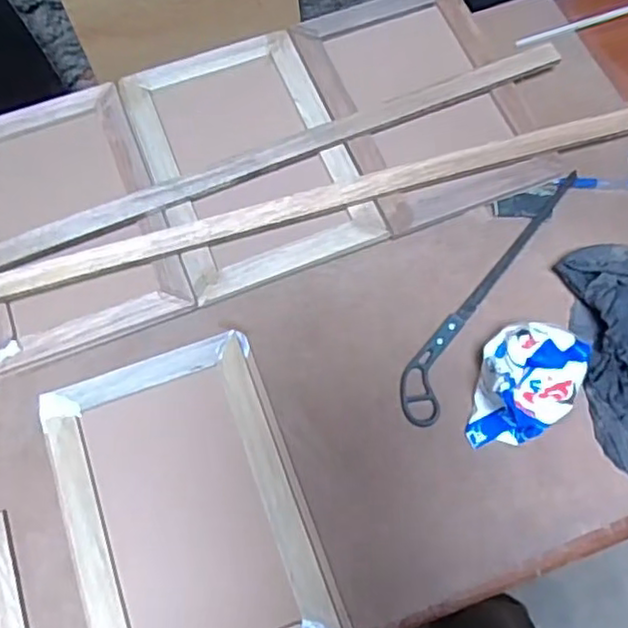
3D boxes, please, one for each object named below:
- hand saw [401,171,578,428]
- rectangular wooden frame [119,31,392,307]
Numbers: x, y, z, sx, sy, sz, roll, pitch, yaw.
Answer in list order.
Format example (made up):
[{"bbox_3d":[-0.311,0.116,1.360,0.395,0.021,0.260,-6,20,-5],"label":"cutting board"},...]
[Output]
[{"bbox_3d":[0.185,-0.024,0.675,0.047,0.012,0.324,36,72,13],"label":"hand saw"},{"bbox_3d":[-0.073,-0.177,0.715,0.206,0.016,0.301,-20,70,-8],"label":"rectangular wooden frame"}]

